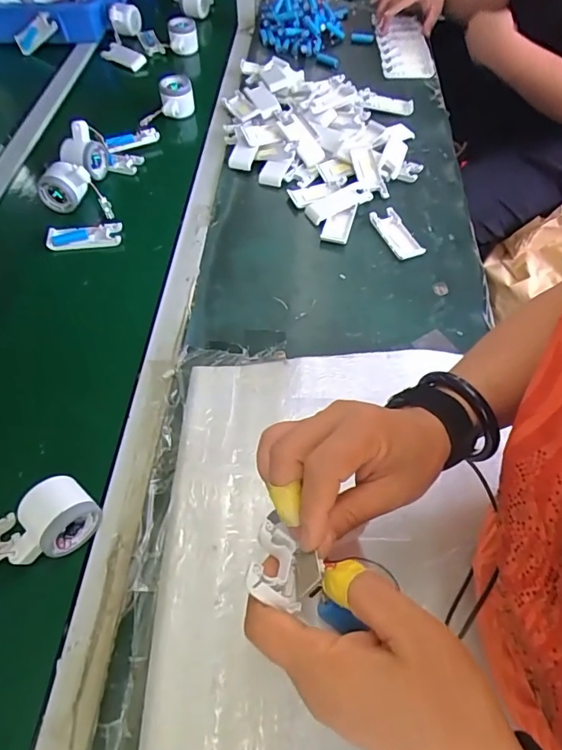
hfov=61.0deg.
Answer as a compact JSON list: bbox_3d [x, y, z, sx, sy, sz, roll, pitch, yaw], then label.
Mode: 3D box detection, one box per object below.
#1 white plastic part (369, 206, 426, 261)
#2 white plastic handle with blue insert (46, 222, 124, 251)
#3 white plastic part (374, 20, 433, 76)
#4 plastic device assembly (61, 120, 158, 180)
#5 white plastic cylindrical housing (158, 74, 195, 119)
[{"bbox_3d":[0.177,-0.217,0.727,0.045,0.010,0.102,-17,58,-12],"label":"white plastic part"},{"bbox_3d":[-0.292,-0.209,0.710,0.107,0.016,0.040,-6,56,-5],"label":"white plastic handle with blue insert"},{"bbox_3d":[0.270,-0.727,1.055,0.109,0.033,0.215,0,56,-1],"label":"white plastic part"},{"bbox_3d":[-0.275,-0.392,0.792,0.160,0.080,0.066,-37,64,-23],"label":"plastic device assembly"},{"bbox_3d":[-0.192,-0.511,0.881,0.062,0.055,0.062,-8,57,-7],"label":"white plastic cylindrical housing"}]

